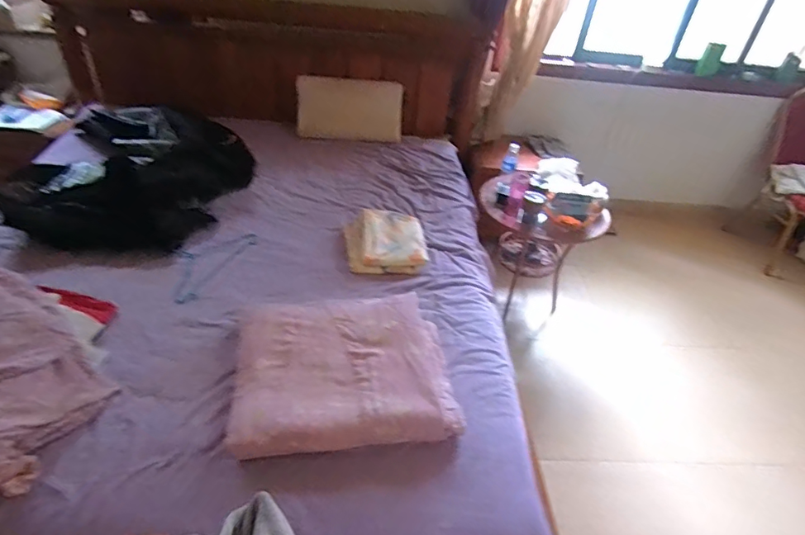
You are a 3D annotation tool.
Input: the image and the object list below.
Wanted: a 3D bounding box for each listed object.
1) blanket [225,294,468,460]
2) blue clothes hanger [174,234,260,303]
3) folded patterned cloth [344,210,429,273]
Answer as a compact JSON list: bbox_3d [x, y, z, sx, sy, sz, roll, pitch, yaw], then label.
[{"bbox_3d":[-0.149,0.245,1.219,0.535,0.097,0.475,-1,39,-10],"label":"blanket"},{"bbox_3d":[-0.655,-0.030,1.568,0.198,0.015,0.406,15,39,11],"label":"blue clothes hanger"},{"bbox_3d":[-0.060,-0.099,1.696,0.286,0.061,0.310,-1,39,-10],"label":"folded patterned cloth"}]

